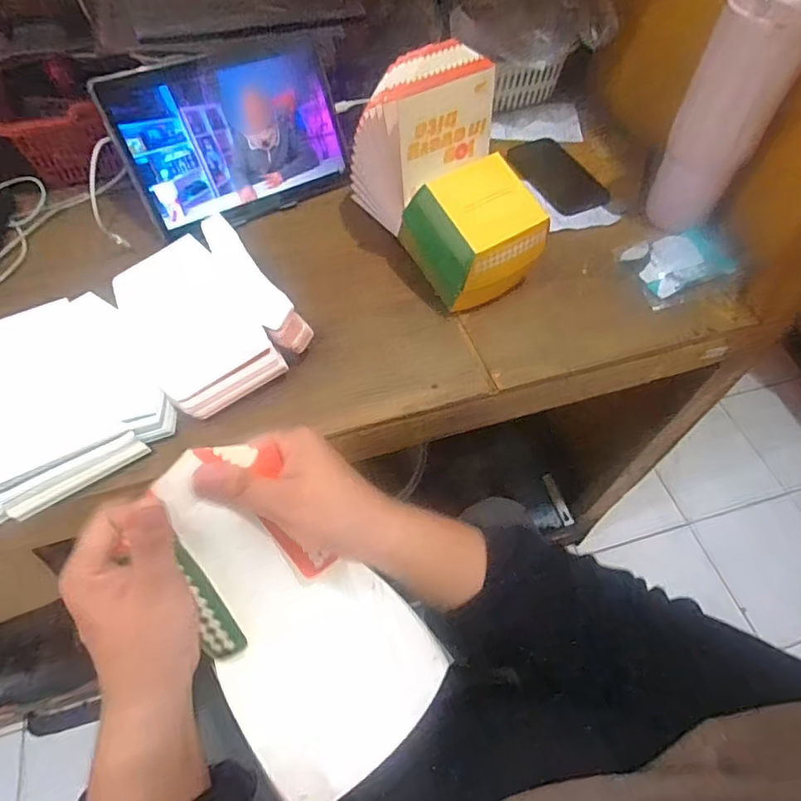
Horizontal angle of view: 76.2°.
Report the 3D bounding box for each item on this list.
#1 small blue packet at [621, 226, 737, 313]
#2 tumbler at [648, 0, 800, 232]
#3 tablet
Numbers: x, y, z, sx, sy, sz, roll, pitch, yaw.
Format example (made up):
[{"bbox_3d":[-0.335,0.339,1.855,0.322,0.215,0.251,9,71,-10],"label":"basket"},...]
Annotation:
[{"bbox_3d":[0.320,-0.157,0.585,0.118,0.024,0.090,-16,60,-12],"label":"small blue packet"},{"bbox_3d":[0.345,-0.295,0.541,0.100,0.242,0.077,30,61,16],"label":"tumbler"},{"bbox_3d":[-0.188,-0.305,0.595,0.250,0.166,0.011,-27,32,-20],"label":"tablet"}]

